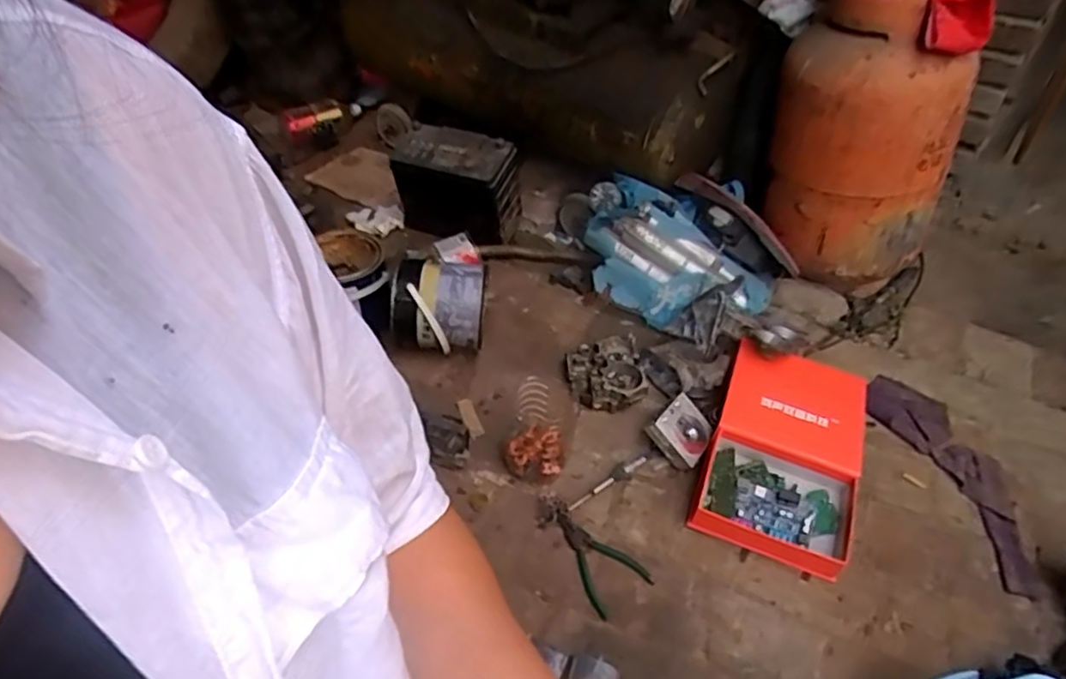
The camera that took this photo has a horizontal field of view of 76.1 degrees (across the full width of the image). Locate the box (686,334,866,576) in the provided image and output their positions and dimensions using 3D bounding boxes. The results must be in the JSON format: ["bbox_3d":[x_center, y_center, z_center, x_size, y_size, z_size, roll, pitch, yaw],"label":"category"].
[{"bbox_3d":[0.377,0.166,1.011,0.209,0.052,0.334,19,65,8],"label":"box"}]

